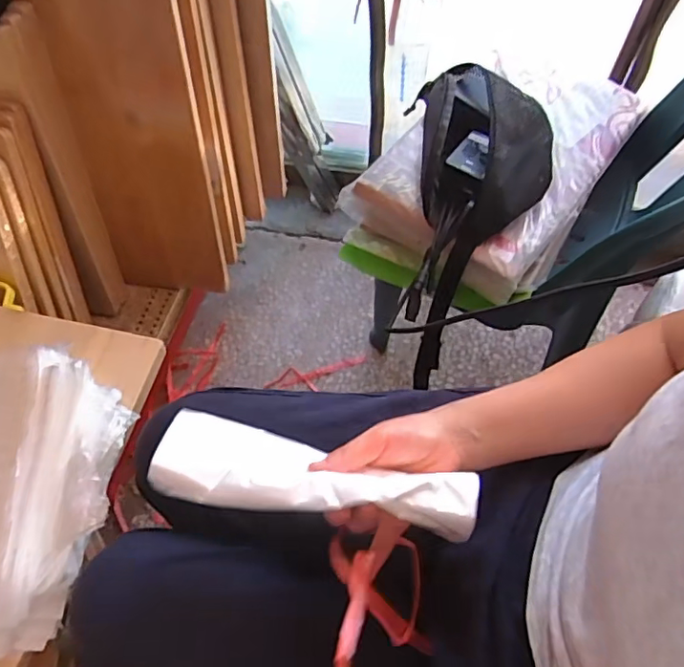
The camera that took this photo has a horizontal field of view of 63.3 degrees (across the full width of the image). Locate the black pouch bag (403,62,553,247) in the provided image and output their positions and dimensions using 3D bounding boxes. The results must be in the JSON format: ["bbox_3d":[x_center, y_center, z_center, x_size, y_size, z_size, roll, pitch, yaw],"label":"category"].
[{"bbox_3d":[0.176,-0.236,0.689,0.160,0.081,0.252,4,62,5],"label":"black pouch bag"}]

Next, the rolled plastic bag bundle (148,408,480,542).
[{"bbox_3d":[-0.019,0.103,0.400,0.225,0.041,0.064,8,63,9],"label":"rolled plastic bag bundle"}]

